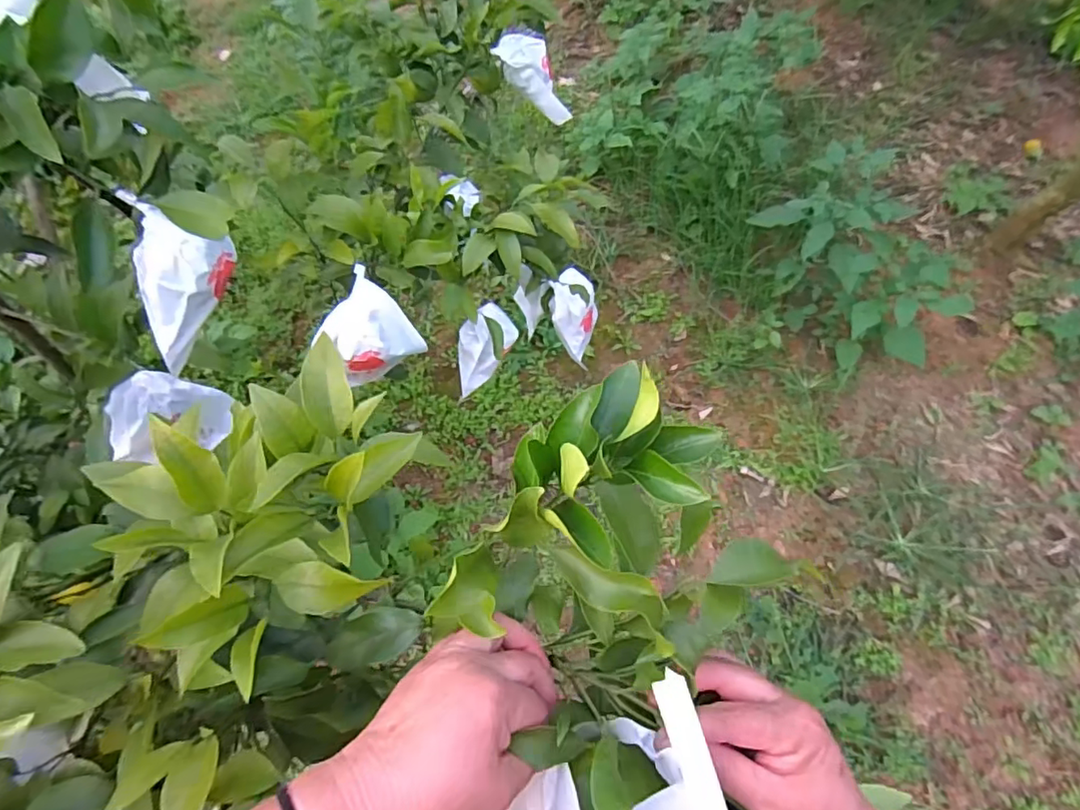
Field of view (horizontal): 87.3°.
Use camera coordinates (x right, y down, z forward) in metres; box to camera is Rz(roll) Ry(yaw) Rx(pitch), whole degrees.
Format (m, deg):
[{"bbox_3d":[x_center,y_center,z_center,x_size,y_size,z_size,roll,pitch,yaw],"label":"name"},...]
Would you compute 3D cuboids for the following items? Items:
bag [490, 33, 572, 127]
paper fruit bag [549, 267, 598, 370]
[{"bbox_3d":[-0.001,-0.561,0.968,0.051,0.167,0.076,2,51,53],"label":"bag"},{"bbox_3d":[0.058,-0.154,0.985,0.085,0.144,0.100,5,54,5],"label":"paper fruit bag"}]

